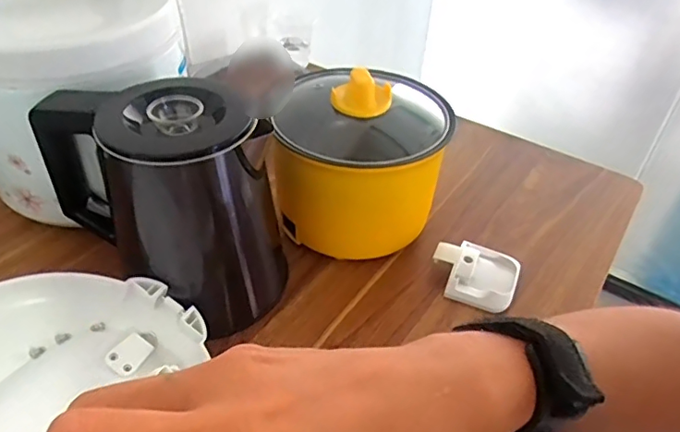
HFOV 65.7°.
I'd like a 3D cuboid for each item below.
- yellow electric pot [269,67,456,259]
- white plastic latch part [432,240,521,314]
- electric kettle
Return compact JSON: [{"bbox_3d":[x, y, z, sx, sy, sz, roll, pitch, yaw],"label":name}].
[{"bbox_3d":[0.025,-0.055,0.515,0.146,0.152,0.165,10,41,9],"label":"yellow electric pot"},{"bbox_3d":[0.128,0.052,0.498,0.077,0.018,0.072,18,43,18],"label":"white plastic latch part"},{"bbox_3d":[-0.144,-0.012,0.437,0.165,0.178,0.110,21,44,20],"label":"electric kettle"}]

